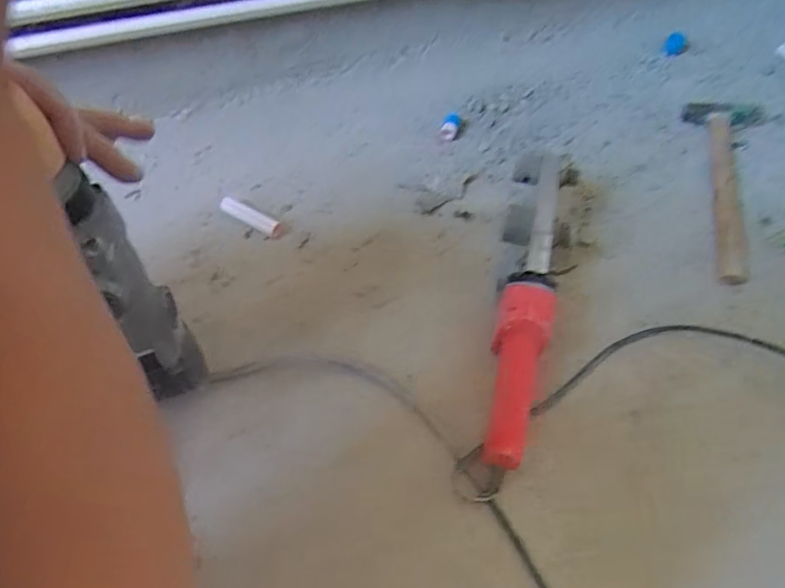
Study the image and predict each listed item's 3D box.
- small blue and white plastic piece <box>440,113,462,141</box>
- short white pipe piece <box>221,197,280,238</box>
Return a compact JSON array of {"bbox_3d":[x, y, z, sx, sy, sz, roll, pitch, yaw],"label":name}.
[{"bbox_3d":[0.077,-0.220,0.743,0.025,0.031,0.027,7,54,3],"label":"small blue and white plastic piece"},{"bbox_3d":[-0.170,-0.094,0.677,0.086,0.012,0.017,29,59,18],"label":"short white pipe piece"}]

